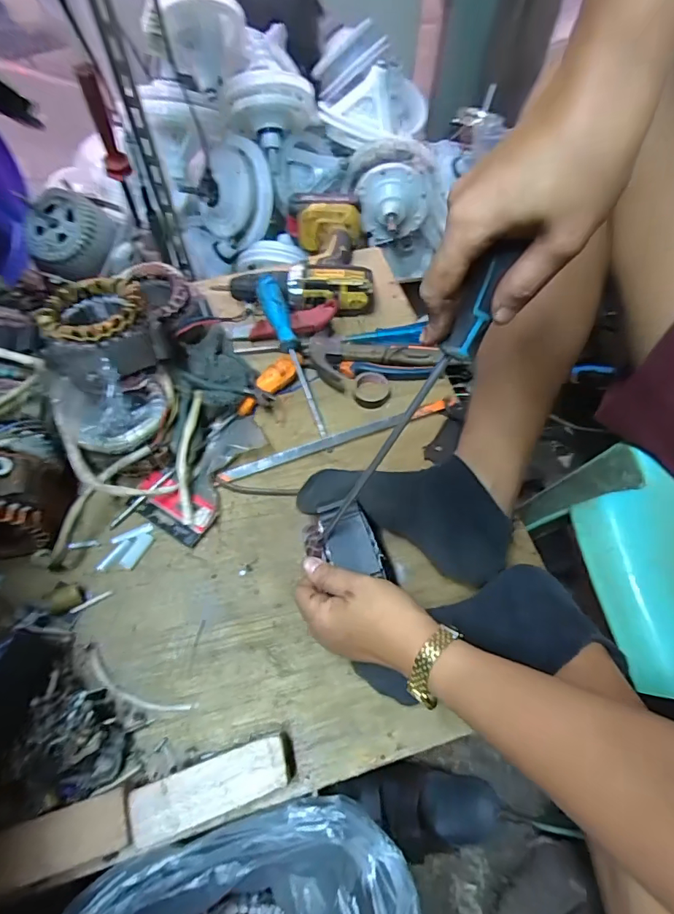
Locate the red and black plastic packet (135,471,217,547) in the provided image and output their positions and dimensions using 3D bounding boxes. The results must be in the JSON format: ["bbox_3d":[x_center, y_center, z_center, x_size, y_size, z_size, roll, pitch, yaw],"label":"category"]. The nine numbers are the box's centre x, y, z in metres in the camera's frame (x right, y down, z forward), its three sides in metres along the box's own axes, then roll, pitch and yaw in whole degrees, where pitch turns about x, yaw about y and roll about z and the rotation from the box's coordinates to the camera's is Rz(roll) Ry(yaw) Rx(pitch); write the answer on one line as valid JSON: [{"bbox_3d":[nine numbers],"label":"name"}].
[{"bbox_3d":[-0.181,0.055,0.525,0.093,0.017,0.049,31,65,15],"label":"red and black plastic packet"}]

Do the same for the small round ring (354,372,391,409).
[{"bbox_3d":[0.044,-0.083,0.606,0.046,0.016,0.047,1,62,-1],"label":"small round ring"}]

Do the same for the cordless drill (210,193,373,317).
[{"bbox_3d":[-0.056,-0.295,0.691,0.199,0.070,0.223,-1,62,-2],"label":"cordless drill"}]

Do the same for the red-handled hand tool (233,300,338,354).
[{"bbox_3d":[-0.070,-0.172,0.634,0.147,0.026,0.044,-18,62,11],"label":"red-handled hand tool"}]

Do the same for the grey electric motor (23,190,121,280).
[{"bbox_3d":[-0.391,-0.330,0.712,0.113,0.083,0.105,4,62,1],"label":"grey electric motor"}]

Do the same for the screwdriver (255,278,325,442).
[{"bbox_3d":[-0.051,-0.120,0.596,0.025,0.029,0.243,-19,80,-11],"label":"screwdriver"}]

